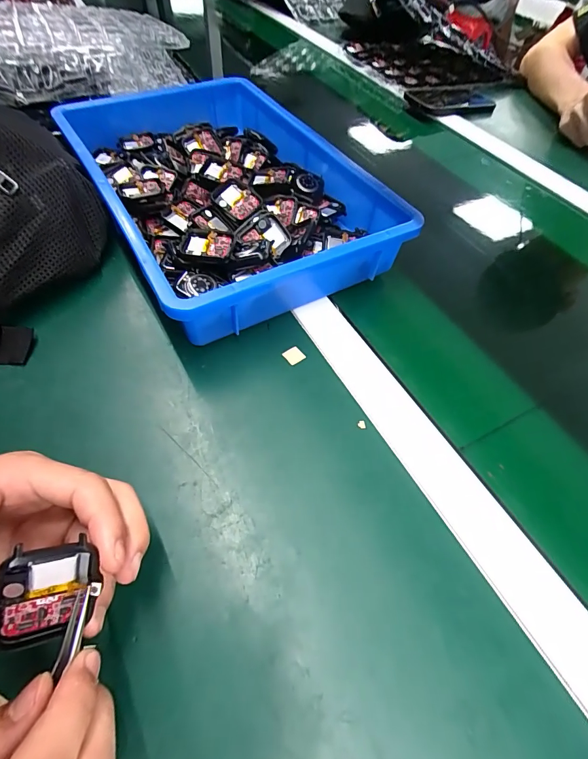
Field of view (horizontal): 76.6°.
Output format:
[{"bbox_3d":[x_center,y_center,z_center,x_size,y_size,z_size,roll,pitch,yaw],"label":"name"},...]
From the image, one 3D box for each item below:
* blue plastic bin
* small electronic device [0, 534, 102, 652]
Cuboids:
[{"bbox_3d":[-0.077,-0.212,0.416,0.260,0.070,0.377,-25,61,-20],"label":"blue plastic bin"},{"bbox_3d":[-0.106,0.094,0.161,0.036,0.044,0.007,-1,14,-35],"label":"small electronic device"}]

